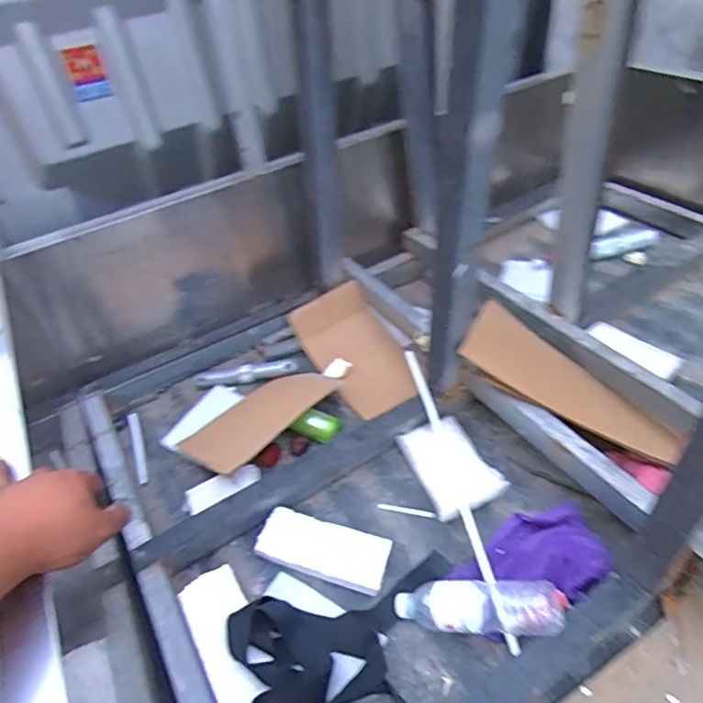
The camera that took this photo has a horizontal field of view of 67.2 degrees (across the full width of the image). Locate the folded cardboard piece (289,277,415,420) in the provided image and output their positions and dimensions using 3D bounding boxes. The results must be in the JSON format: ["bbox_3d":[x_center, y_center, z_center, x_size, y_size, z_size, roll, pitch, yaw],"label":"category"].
[{"bbox_3d":[0.009,0.003,1.185,0.172,0.029,0.293,-35,86,5],"label":"folded cardboard piece"}]

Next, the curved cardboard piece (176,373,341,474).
[{"bbox_3d":[-0.168,0.121,1.012,0.282,0.031,0.176,-40,30,-27],"label":"curved cardboard piece"}]

